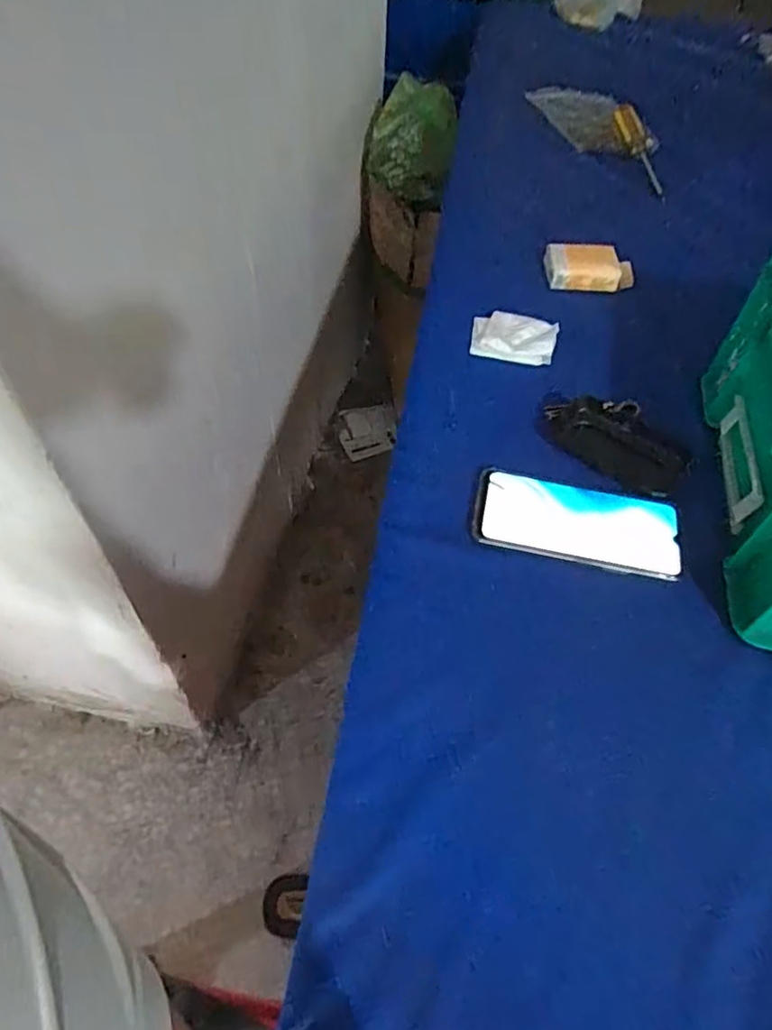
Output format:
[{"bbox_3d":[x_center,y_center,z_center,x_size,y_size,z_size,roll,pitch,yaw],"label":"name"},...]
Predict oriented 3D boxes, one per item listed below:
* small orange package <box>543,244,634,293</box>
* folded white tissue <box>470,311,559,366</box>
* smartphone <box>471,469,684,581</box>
[{"bbox_3d":[0.226,-0.274,0.704,0.099,0.032,0.054,6,53,2],"label":"small orange package"},{"bbox_3d":[0.127,-0.178,0.635,0.081,0.020,0.050,8,53,3],"label":"folded white tissue"},{"bbox_3d":[0.151,0.005,0.509,0.160,0.007,0.074,11,53,5],"label":"smartphone"}]

